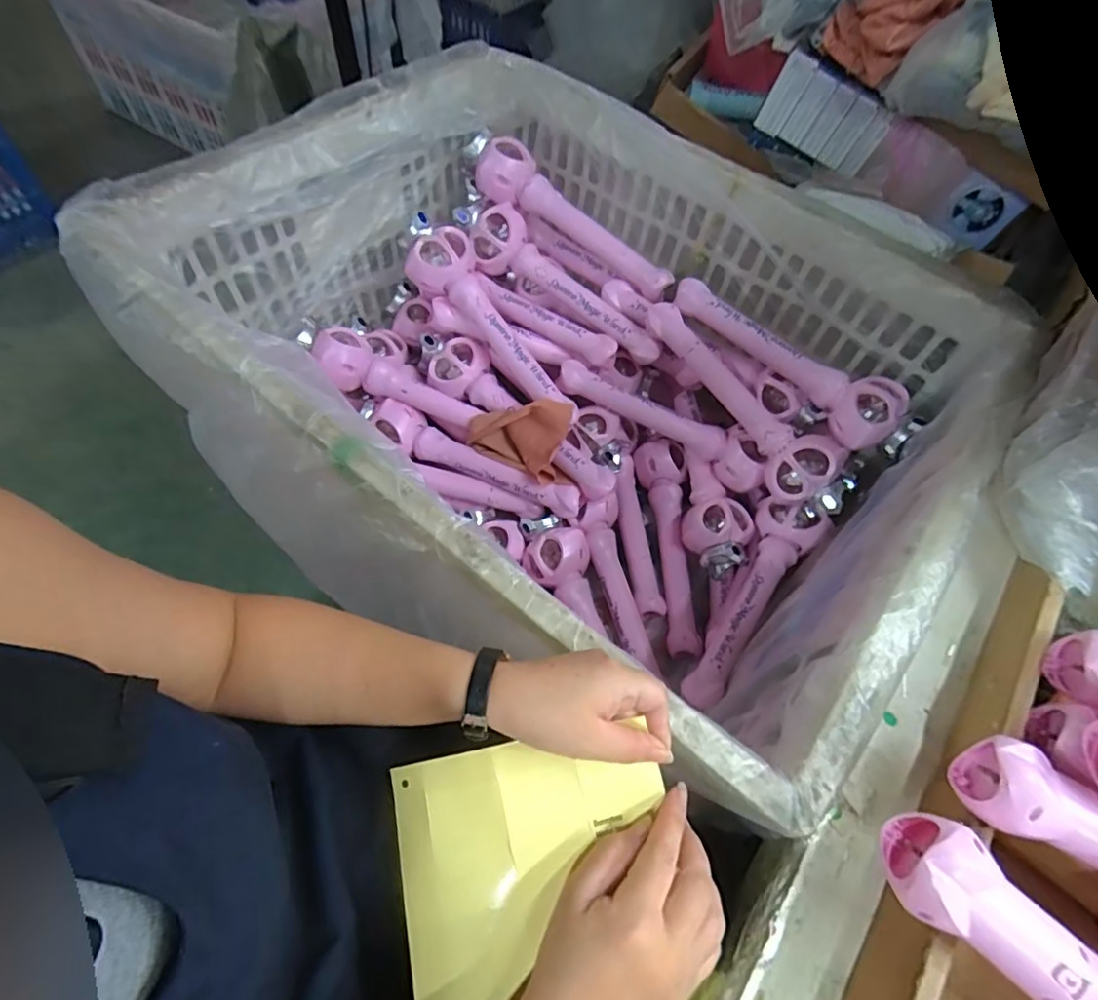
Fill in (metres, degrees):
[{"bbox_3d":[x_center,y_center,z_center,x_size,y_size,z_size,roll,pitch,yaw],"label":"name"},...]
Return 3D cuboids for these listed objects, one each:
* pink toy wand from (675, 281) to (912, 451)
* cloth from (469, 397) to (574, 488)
[{"bbox_3d":[0.316,-0.194,0.762,0.076,0.069,0.334,-36,69,-23],"label":"pink toy wand"},{"bbox_3d":[-0.043,-0.081,0.805,0.146,0.032,0.112,2,94,16],"label":"cloth"}]

